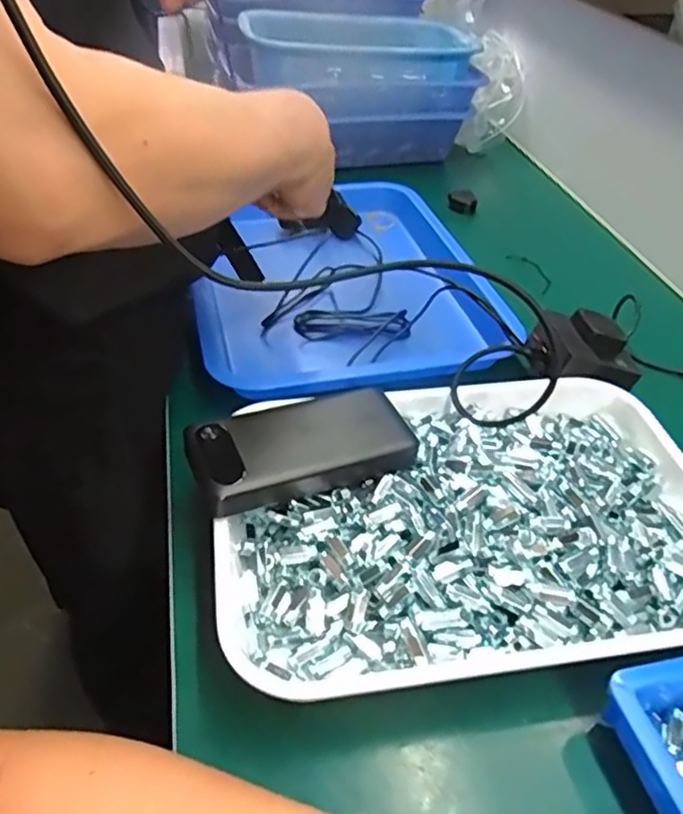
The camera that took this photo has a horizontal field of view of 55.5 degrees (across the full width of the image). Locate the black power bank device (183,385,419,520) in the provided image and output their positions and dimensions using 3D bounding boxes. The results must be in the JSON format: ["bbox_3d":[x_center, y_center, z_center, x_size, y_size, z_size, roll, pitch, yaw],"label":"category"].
[{"bbox_3d":[-0.027,0.028,0.459,0.152,0.033,0.069,-17,46,-19],"label":"black power bank device"}]

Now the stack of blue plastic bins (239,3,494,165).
[{"bbox_3d":[0.026,-0.504,1.014,0.310,0.157,0.256,-8,44,-11],"label":"stack of blue plastic bins"}]

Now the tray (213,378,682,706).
[{"bbox_3d":[0.093,0.078,0.462,0.351,0.050,0.239,-3,43,-5],"label":"tray"}]

